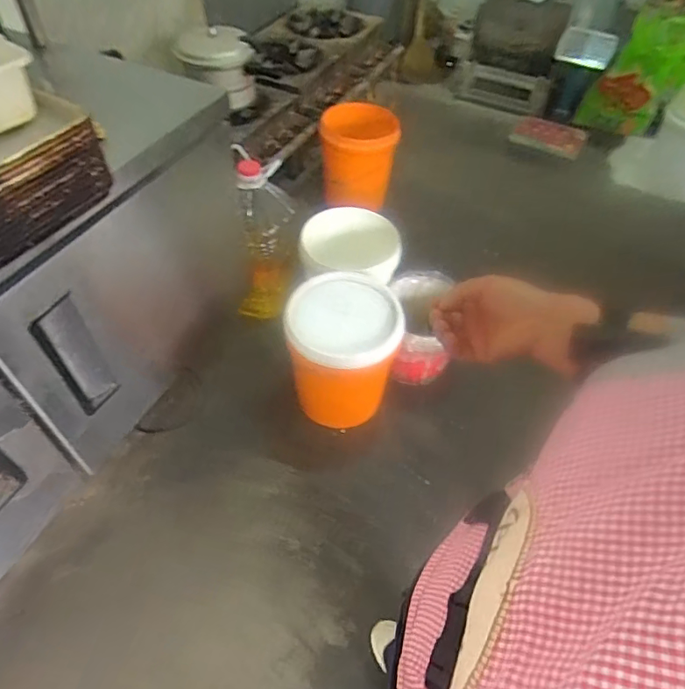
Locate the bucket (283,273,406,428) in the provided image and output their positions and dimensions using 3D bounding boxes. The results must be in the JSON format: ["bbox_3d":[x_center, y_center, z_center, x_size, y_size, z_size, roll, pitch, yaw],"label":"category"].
[{"bbox_3d":[0.001,0.028,1.439,0.289,0.366,0.275,1,51,-1],"label":"bucket"}]

